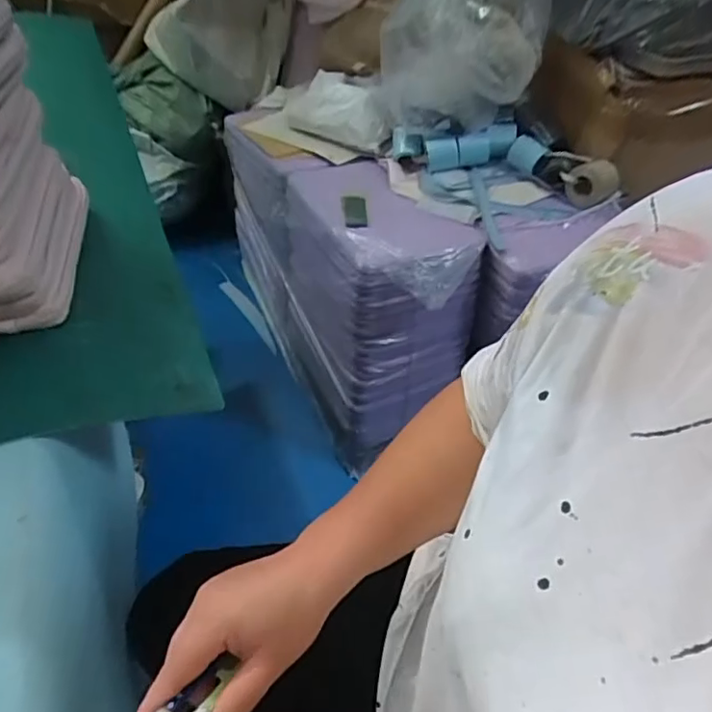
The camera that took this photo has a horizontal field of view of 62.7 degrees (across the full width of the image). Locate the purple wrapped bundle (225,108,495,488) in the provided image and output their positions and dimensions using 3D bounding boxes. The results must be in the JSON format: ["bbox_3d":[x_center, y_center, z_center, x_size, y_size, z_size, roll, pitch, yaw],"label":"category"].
[{"bbox_3d":[-0.036,-0.207,1.326,0.315,0.481,0.697,-19,53,-17],"label":"purple wrapped bundle"}]

